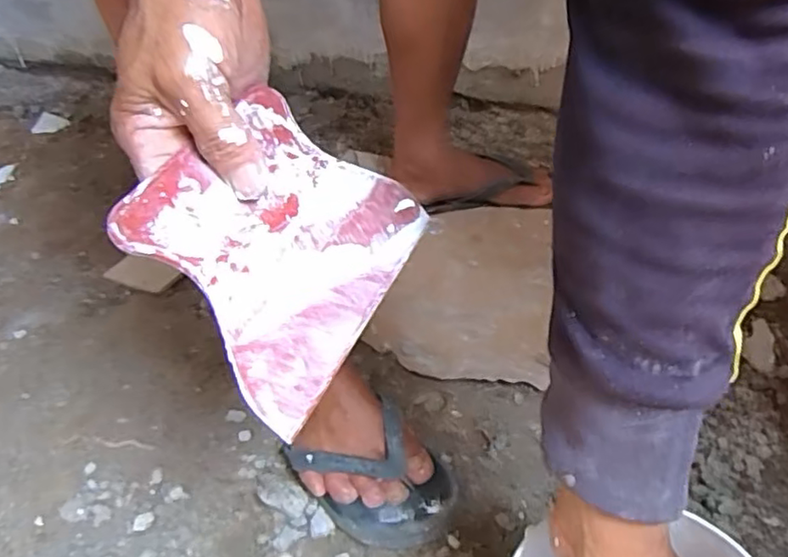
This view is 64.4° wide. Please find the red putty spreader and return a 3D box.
[{"bbox_3d":[-0.059,-0.023,0.331,0.005,0.127,0.162,-25,27,48],"label":"red putty spreader"}]

